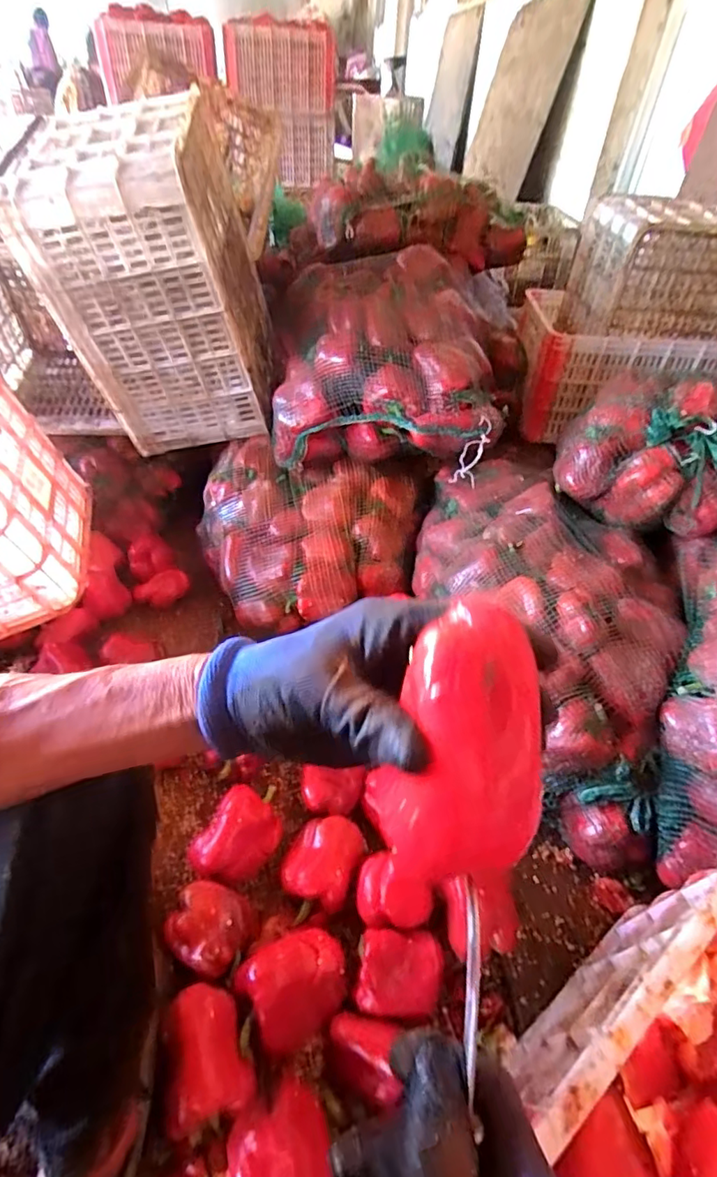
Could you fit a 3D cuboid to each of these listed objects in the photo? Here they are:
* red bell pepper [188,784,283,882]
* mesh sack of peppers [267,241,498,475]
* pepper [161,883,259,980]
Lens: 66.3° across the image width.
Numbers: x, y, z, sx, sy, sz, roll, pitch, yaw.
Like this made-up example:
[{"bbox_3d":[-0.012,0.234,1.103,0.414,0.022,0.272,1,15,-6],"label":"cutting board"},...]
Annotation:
[{"bbox_3d":[-0.150,0.326,0.737,0.096,0.073,0.144,24,48,18],"label":"red bell pepper"},{"bbox_3d":[0.045,-0.455,1.109,0.427,0.246,0.448,5,45,0],"label":"mesh sack of peppers"},{"bbox_3d":[-0.179,0.415,0.671,0.098,0.080,0.088,19,46,14],"label":"pepper"}]

